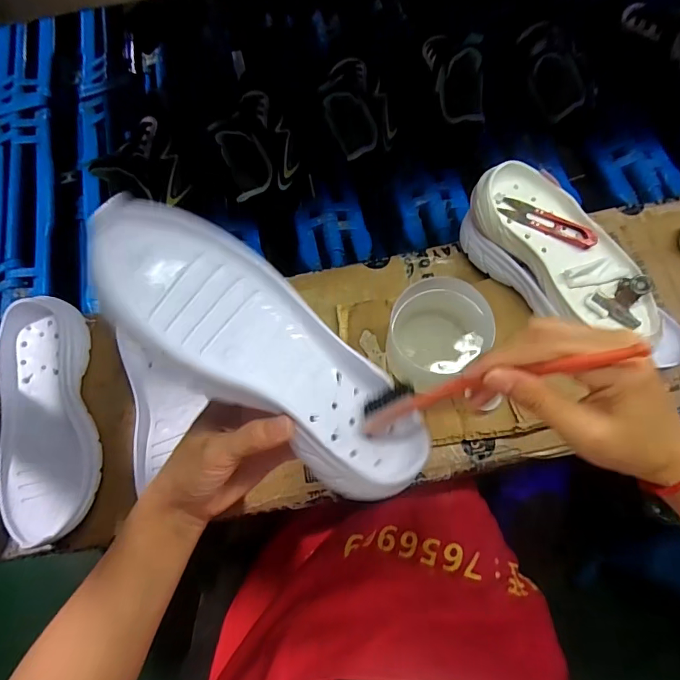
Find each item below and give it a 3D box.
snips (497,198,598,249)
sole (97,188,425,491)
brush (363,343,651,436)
[{"bbox_3d":[0.212,-0.119,0.456,0.098,0.012,0.023,24,74,9],"label":"snips"},{"bbox_3d":[-0.042,0.012,0.292,0.240,0.050,0.090,42,55,-19],"label":"sole"},{"bbox_3d":[0.084,0.031,0.272,0.173,0.027,0.026,-21,66,39],"label":"brush"}]

